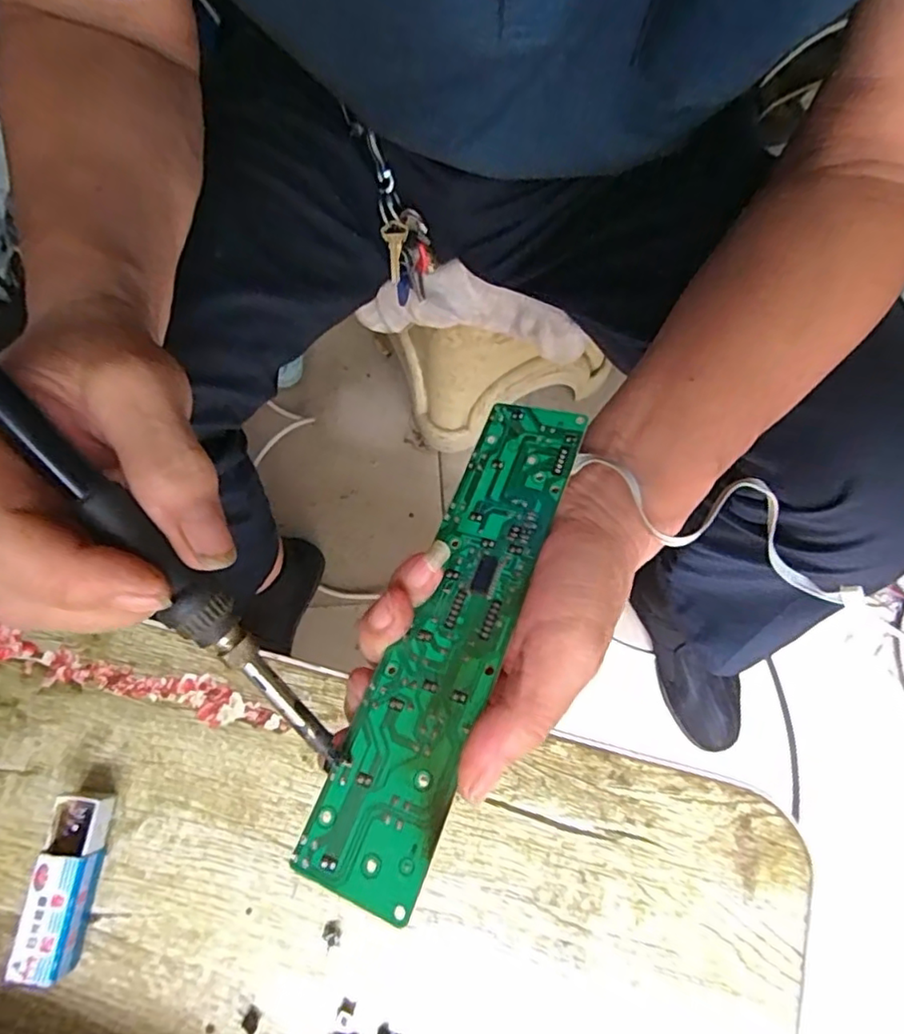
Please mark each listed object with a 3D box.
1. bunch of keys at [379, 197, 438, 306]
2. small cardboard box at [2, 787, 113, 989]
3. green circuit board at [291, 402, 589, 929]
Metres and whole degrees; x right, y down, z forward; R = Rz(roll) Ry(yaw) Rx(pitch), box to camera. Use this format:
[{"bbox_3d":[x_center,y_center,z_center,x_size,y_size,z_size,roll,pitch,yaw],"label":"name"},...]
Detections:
[{"bbox_3d":[-0.035,-0.219,0.505,0.041,0.099,0.040,0,72,-1],"label":"bunch of keys"},{"bbox_3d":[-0.173,0.164,0.270,0.023,0.023,0.071,7,72,1],"label":"small cardboard box"},{"bbox_3d":[0.003,0.038,0.239,0.044,0.004,0.204,14,65,22],"label":"green circuit board"}]

